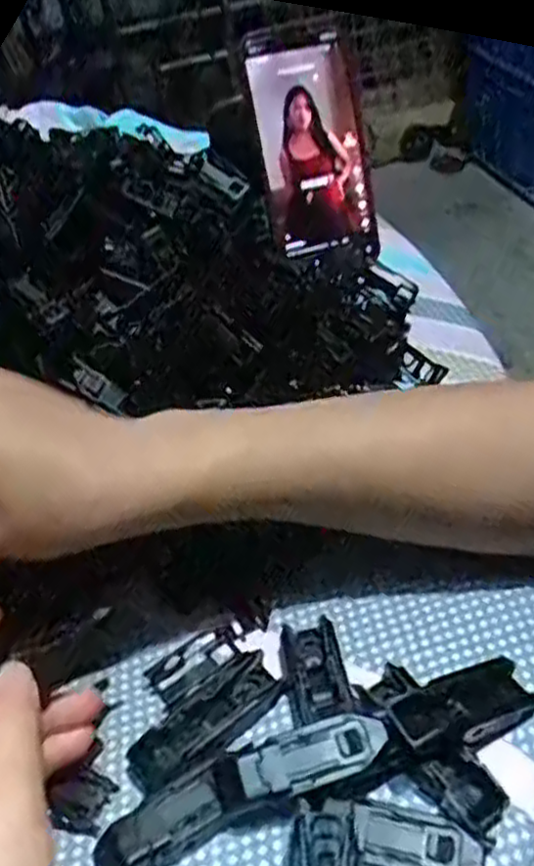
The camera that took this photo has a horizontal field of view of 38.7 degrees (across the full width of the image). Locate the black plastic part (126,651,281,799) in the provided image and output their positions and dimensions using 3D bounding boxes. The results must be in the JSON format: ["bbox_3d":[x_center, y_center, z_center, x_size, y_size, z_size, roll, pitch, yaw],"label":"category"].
[{"bbox_3d":[-0.025,0.114,0.303,0.066,0.010,0.022,-29,48,-21],"label":"black plastic part"}]

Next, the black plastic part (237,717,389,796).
[{"bbox_3d":[0.017,0.114,0.270,0.052,0.006,0.017,-17,44,-10],"label":"black plastic part"}]

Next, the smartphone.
[{"bbox_3d":[0.033,-0.188,0.504,0.072,0.144,0.015,-15,15,-16],"label":"smartphone"}]

